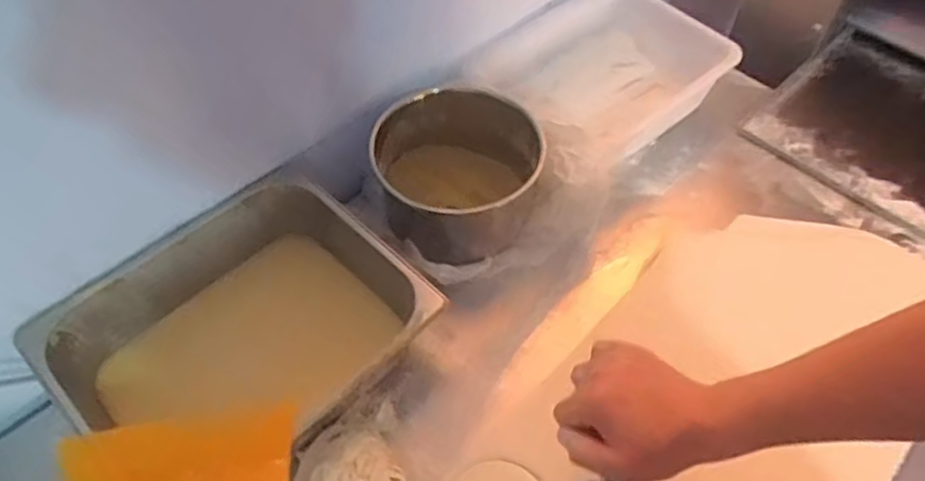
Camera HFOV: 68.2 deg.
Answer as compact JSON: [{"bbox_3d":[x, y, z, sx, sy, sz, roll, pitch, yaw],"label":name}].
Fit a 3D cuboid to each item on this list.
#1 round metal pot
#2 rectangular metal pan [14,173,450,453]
[{"bbox_3d":[-0.001,-0.077,0.798,0.186,0.107,0.183,-5,54,-3],"label":"round metal pot"},{"bbox_3d":[-0.217,0.099,0.709,0.278,0.122,0.308,37,62,24],"label":"rectangular metal pan"}]

